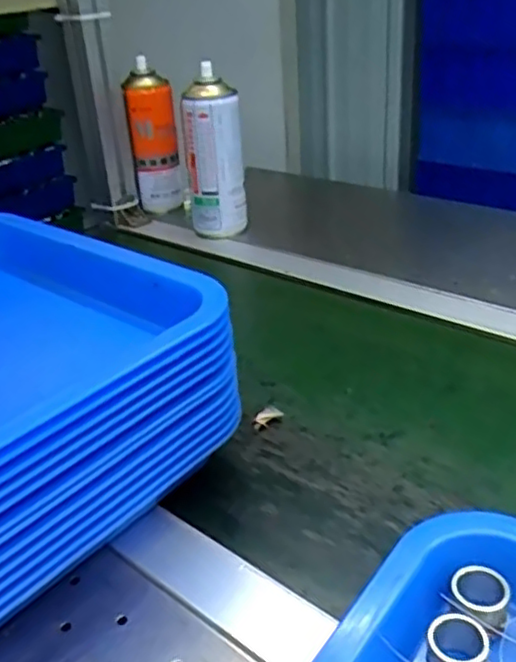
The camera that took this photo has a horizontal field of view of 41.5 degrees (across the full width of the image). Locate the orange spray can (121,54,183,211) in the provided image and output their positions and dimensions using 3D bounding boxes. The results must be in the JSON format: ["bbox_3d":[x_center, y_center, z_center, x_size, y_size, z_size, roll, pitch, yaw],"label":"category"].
[{"bbox_3d":[-0.127,-0.236,0.838,0.057,0.170,0.062,-2,28,1],"label":"orange spray can"}]

